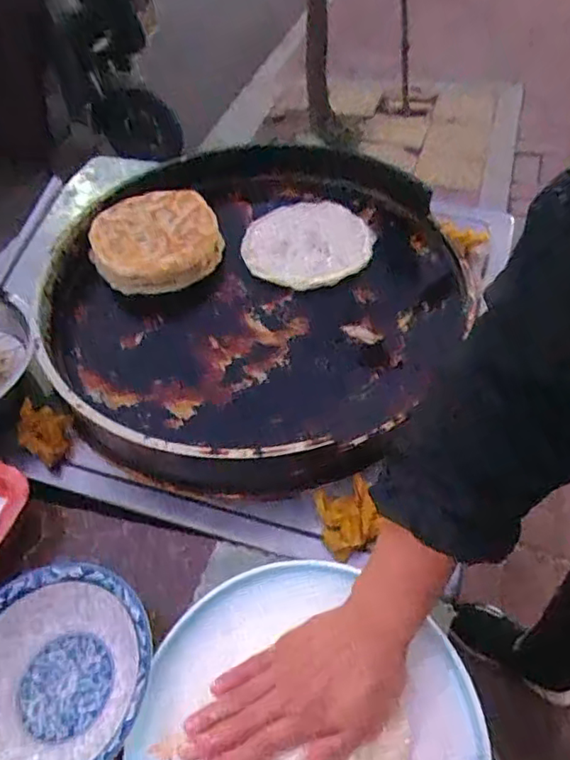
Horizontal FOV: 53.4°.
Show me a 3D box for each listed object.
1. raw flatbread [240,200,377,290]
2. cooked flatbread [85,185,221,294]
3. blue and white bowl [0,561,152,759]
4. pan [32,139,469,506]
[{"bbox_3d":[0.033,-0.192,0.779,0.175,0.010,0.161,-2,53,3],"label":"raw flatbread"},{"bbox_3d":[-0.175,-0.191,0.779,0.174,0.045,0.162,-2,53,3],"label":"cooked flatbread"},{"bbox_3d":[-0.189,0.245,0.462,0.171,0.065,0.168,-2,53,3],"label":"blue and white bowl"},{"bbox_3d":[-0.030,-0.128,0.730,0.506,0.079,0.564,17,55,20],"label":"pan"}]

